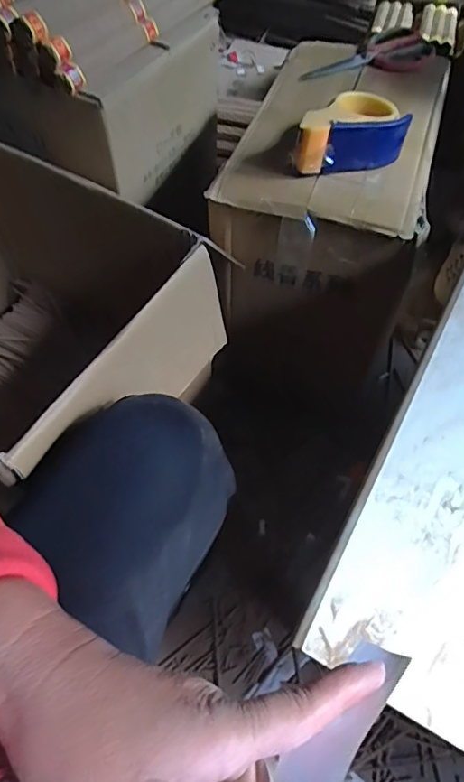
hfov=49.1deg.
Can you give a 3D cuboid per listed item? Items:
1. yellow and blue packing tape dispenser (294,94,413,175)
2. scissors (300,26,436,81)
[{"bbox_3d":[0.143,-0.333,0.649,0.152,0.061,0.088,-16,60,-9],"label":"yellow and blue packing tape dispenser"},{"bbox_3d":[0.213,-0.506,0.779,0.205,0.027,0.083,-29,63,-16],"label":"scissors"}]

